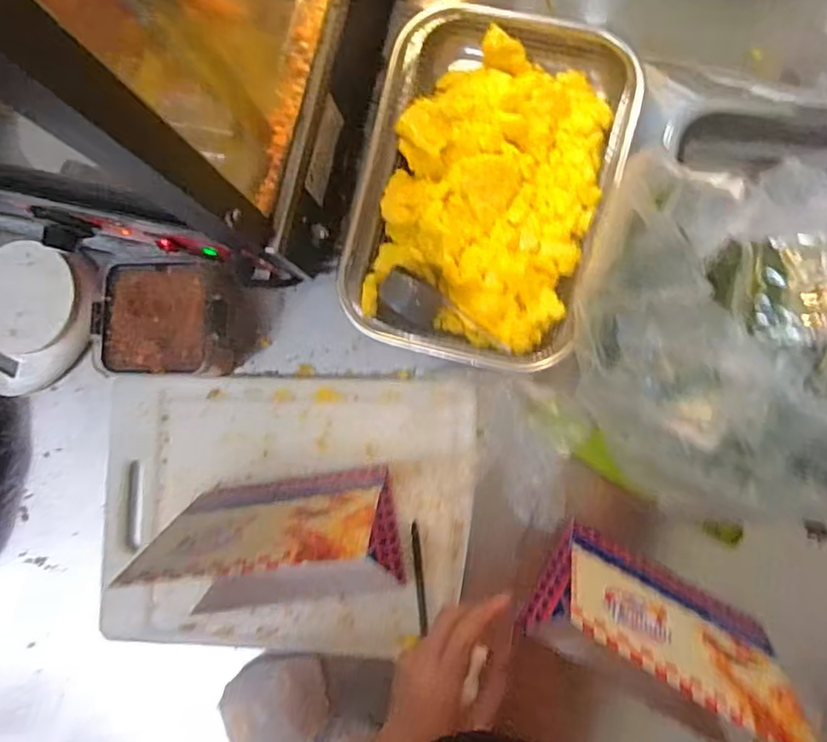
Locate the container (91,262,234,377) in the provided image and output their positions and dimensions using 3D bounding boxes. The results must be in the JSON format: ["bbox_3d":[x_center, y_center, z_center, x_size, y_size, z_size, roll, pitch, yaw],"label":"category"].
[{"bbox_3d":[-0.222,-0.041,0.551,0.115,0.063,0.114,0,87,7],"label":"container"}]

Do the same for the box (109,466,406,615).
[{"bbox_3d":[-0.105,0.144,0.468,0.166,0.161,0.105,-8,86,7],"label":"box"}]

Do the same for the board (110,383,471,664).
[{"bbox_3d":[-0.119,0.130,0.552,0.340,0.022,0.244,1,87,7],"label":"board"}]

